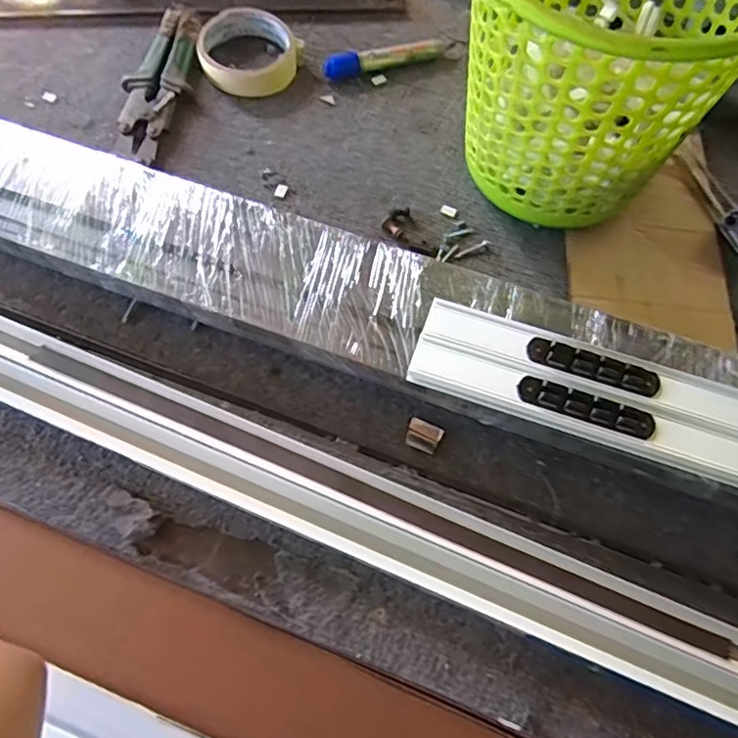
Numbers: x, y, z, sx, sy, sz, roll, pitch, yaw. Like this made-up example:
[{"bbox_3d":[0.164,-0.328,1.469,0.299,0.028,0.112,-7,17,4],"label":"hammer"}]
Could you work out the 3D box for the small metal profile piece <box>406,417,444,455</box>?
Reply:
[{"bbox_3d":[0.038,0.045,0.397,0.023,0.004,0.020,21,64,7],"label":"small metal profile piece"}]

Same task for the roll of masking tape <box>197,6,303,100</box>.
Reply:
[{"bbox_3d":[-0.107,-0.288,0.524,0.090,0.027,0.090,1,66,-2],"label":"roll of masking tape"}]

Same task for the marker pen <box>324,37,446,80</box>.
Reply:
[{"bbox_3d":[0.014,-0.288,0.535,0.112,0.021,0.018,-13,68,-8],"label":"marker pen"}]

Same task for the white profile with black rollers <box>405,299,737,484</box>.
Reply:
[{"bbox_3d":[0.350,0.081,0.327,0.660,0.017,0.056,18,64,6],"label":"white profile with black rollers"}]

